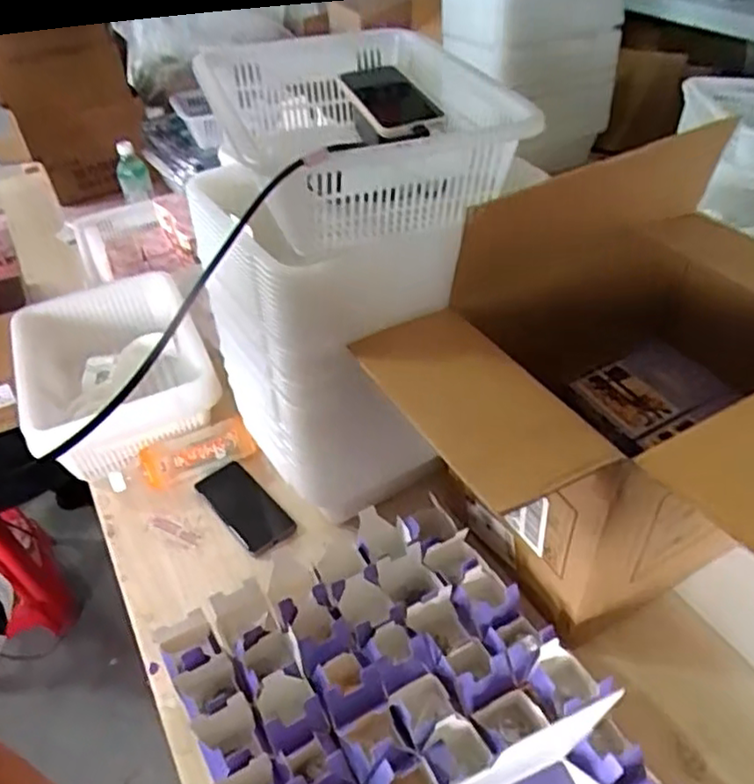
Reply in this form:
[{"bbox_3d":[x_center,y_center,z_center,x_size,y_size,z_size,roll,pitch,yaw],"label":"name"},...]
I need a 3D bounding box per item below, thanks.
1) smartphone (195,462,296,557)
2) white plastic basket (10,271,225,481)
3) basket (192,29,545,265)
[{"bbox_3d":[-0.184,0.163,0.945,0.070,0.016,0.162,-36,56,-21],"label":"smartphone"},{"bbox_3d":[-0.418,-0.033,1.077,0.273,0.131,0.375,-20,44,-17],"label":"white plastic basket"},{"bbox_3d":[-0.032,-0.275,0.694,0.254,0.116,0.375,-14,43,-11],"label":"basket"}]

